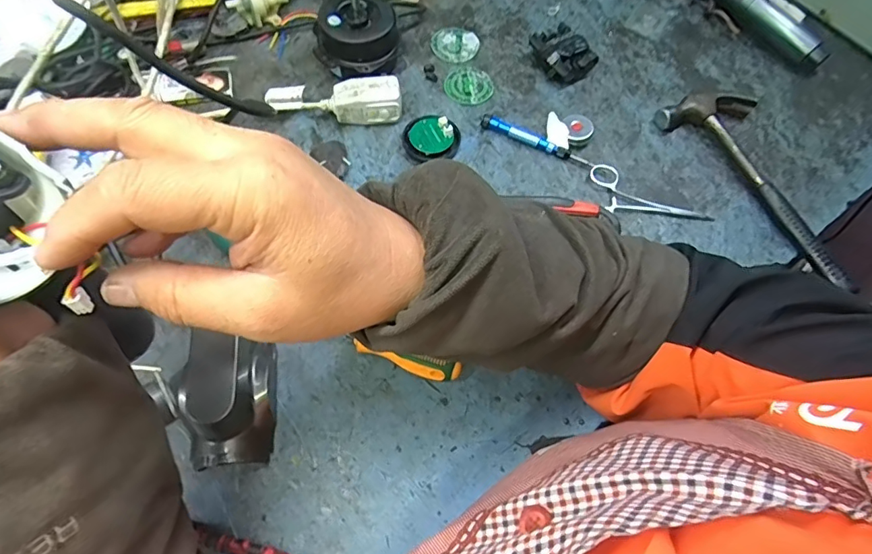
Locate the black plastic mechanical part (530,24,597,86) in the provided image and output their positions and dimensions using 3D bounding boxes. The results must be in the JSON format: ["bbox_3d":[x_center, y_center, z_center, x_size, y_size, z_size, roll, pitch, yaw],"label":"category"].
[{"bbox_3d":[0.143,-0.250,0.556,0.054,0.033,0.064,-32,71,-17],"label":"black plastic mechanical part"}]

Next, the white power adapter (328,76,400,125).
[{"bbox_3d":[-0.071,-0.178,0.505,0.070,0.043,0.028,-1,65,-4],"label":"white power adapter"}]

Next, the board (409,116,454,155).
[{"bbox_3d":[-0.004,-0.144,0.499,0.041,0.006,0.043,-1,71,2],"label":"board"}]

